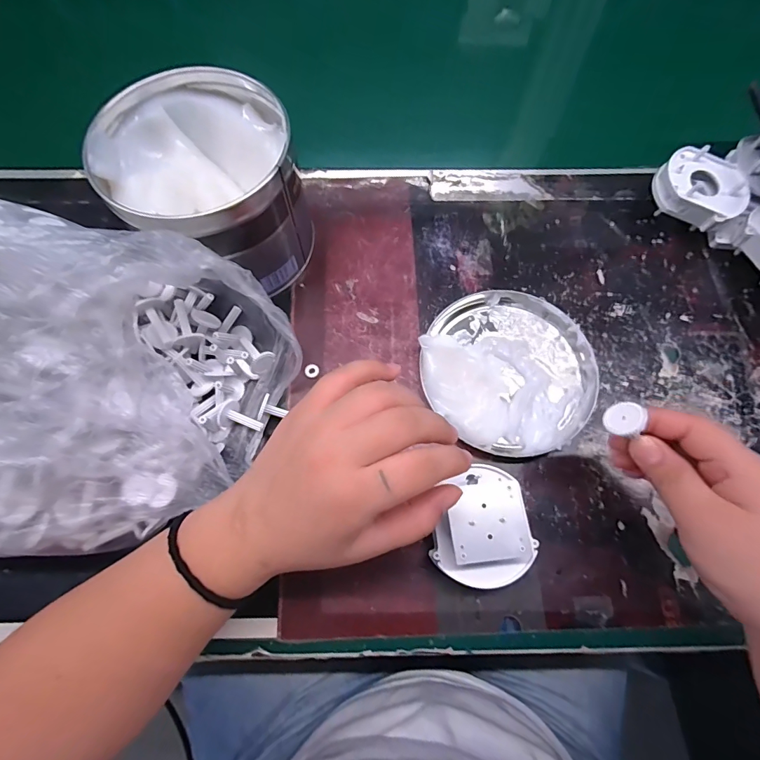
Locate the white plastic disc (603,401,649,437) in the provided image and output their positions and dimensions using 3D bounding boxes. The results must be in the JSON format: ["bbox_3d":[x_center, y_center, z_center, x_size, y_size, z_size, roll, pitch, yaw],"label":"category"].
[{"bbox_3d":[0.131,0.020,0.219,0.004,0.018,0.019,35,70,-36],"label":"white plastic disc"}]

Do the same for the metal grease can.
[{"bbox_3d":[-0.121,-0.133,0.300,0.120,0.102,0.121,0,71,-1],"label":"metal grease can"}]

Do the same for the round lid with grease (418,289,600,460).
[{"bbox_3d":[0.096,-0.010,0.299,0.128,0.027,0.123,0,71,-1],"label":"round lid with grease"}]

